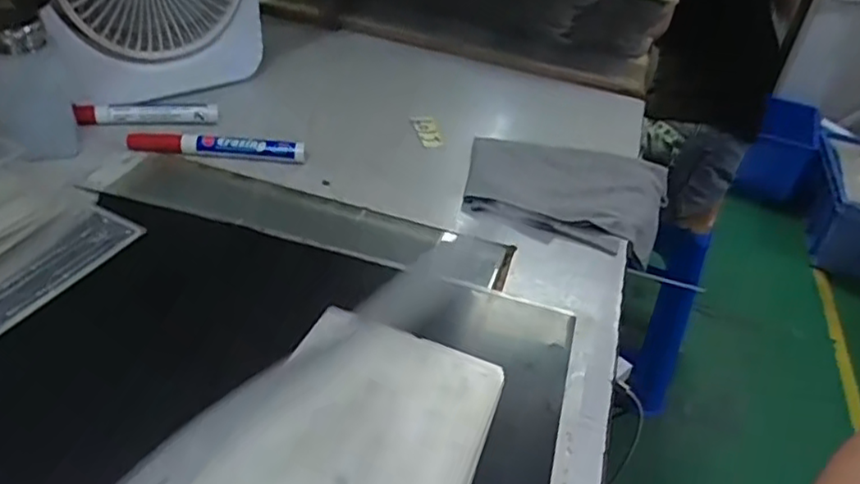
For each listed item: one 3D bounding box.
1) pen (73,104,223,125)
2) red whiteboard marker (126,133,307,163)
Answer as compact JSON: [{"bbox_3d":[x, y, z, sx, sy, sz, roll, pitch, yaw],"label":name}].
[{"bbox_3d":[-0.242,-0.109,0.563,0.112,0.018,0.013,-3,37,-14],"label":"pen"},{"bbox_3d":[-0.173,-0.078,0.533,0.141,0.020,0.012,6,36,-3],"label":"red whiteboard marker"}]

